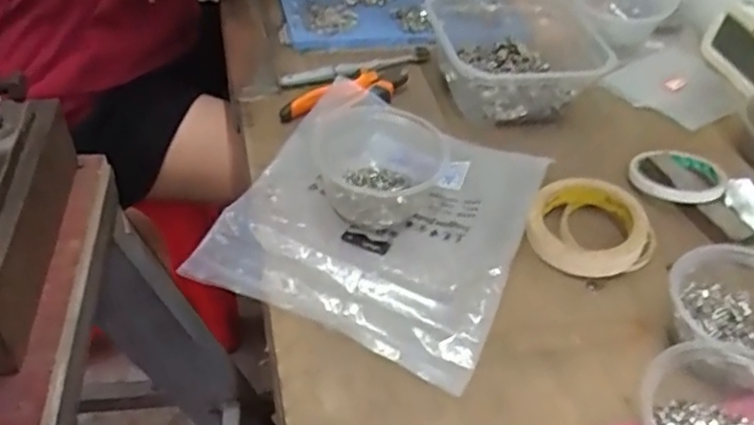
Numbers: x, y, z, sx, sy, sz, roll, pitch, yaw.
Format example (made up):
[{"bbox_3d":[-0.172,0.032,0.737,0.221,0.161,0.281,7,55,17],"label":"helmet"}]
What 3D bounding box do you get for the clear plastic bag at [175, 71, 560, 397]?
[{"bbox_3d":[0.006,-0.001,0.569,0.233,0.035,0.251,22,46,15],"label":"clear plastic bag"}]

